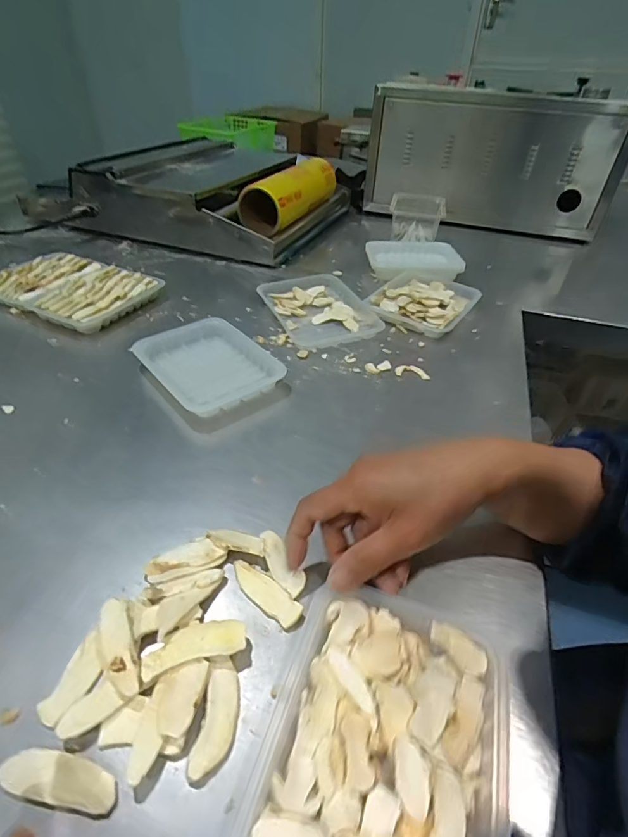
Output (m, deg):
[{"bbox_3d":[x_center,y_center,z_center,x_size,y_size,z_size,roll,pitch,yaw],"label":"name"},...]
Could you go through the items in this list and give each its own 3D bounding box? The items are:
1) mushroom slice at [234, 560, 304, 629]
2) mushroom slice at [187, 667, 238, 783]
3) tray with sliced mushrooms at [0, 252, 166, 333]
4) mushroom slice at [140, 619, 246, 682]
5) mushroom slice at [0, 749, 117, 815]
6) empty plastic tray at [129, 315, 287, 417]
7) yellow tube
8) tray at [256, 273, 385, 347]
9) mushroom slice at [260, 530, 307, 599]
[{"bbox_3d":[-0.036,0.125,0.316,0.063,0.006,0.018,29,47,28],"label":"mushroom slice"},{"bbox_3d":[-0.056,0.177,0.255,0.020,0.006,0.055,5,40,3],"label":"mushroom slice"},{"bbox_3d":[-0.366,-0.198,0.660,0.227,0.034,0.159,20,44,20],"label":"tray with sliced mushrooms"},{"bbox_3d":[-0.076,0.145,0.279,0.063,0.006,0.026,-10,42,-14],"label":"mushroom slice"},{"bbox_3d":[-0.137,0.193,0.234,0.064,0.004,0.021,7,41,6],"label":"mushroom slice"},{"bbox_3d":[-0.127,-0.066,0.518,0.124,0.025,0.154,-27,48,-30],"label":"empty plastic tray"},{"bbox_3d":[-0.047,-0.475,0.913,0.101,0.086,0.362,11,41,10],"label":"yellow tube"},{"bbox_3d":[0.007,-0.161,0.641,0.133,0.024,0.185,-17,44,-21],"label":"tray"},{"bbox_3d":[-0.025,0.109,0.333,0.021,0.005,0.060,-18,45,-22],"label":"mushroom slice"}]

